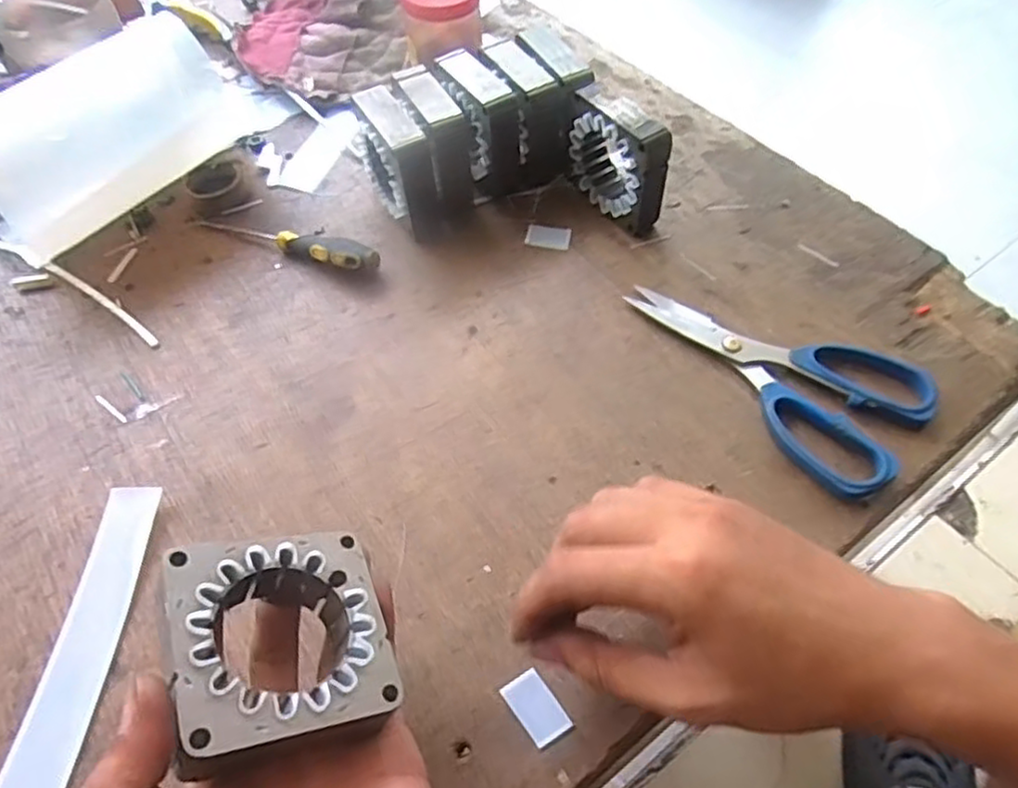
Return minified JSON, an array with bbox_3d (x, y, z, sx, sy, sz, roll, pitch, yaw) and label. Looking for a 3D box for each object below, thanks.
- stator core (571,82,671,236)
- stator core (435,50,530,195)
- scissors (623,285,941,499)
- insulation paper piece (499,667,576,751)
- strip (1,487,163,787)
[{"bbox_3d":[0.069,-0.153,0.458,0.021,0.076,0.078,-30,60,-17],"label":"stator core"},{"bbox_3d":[-0.021,-0.185,0.487,0.036,0.076,0.067,-23,58,-13],"label":"stator core"},{"bbox_3d":[0.158,-0.022,0.403,0.088,0.014,0.172,-31,60,-17],"label":"scissors"},{"bbox_3d":[0.012,0.139,0.309,0.018,0.004,0.030,-34,66,-14],"label":"insulation paper piece"},{"bbox_3d":[-0.202,0.136,0.318,0.032,0.006,0.202,0,54,3],"label":"strip"}]

